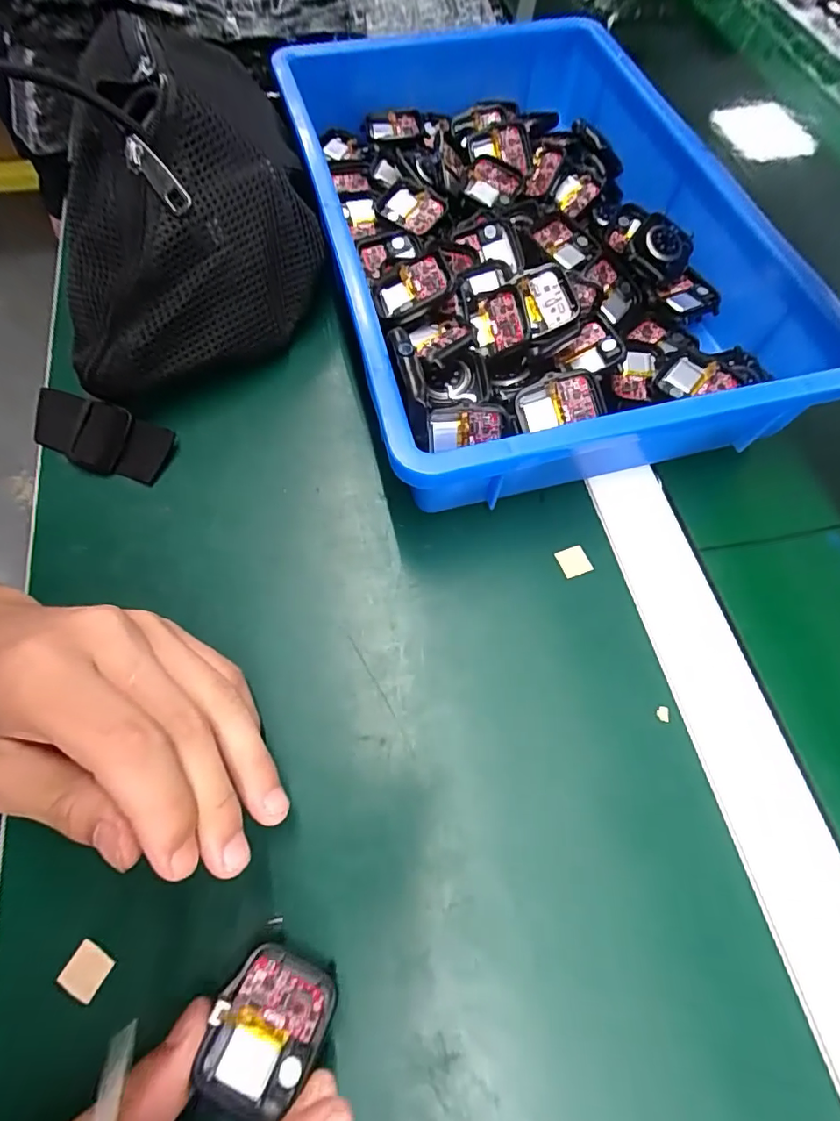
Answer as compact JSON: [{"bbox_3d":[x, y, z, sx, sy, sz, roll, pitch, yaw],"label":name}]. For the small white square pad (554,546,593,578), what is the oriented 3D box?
[{"bbox_3d":[0.081,0.001,0.273,0.015,0.004,0.015,-21,75,-6],"label":"small white square pad"}]

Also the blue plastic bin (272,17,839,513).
[{"bbox_3d":[0.065,-0.214,0.340,0.255,0.075,0.376,-13,66,-8],"label":"blue plastic bin"}]

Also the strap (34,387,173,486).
[{"bbox_3d":[-0.186,-0.073,0.291,0.090,0.023,0.036,22,66,8],"label":"strap"}]

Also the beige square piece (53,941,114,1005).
[{"bbox_3d":[-0.127,0.156,0.195,0.015,0.004,0.016,28,67,10],"label":"beige square piece"}]

